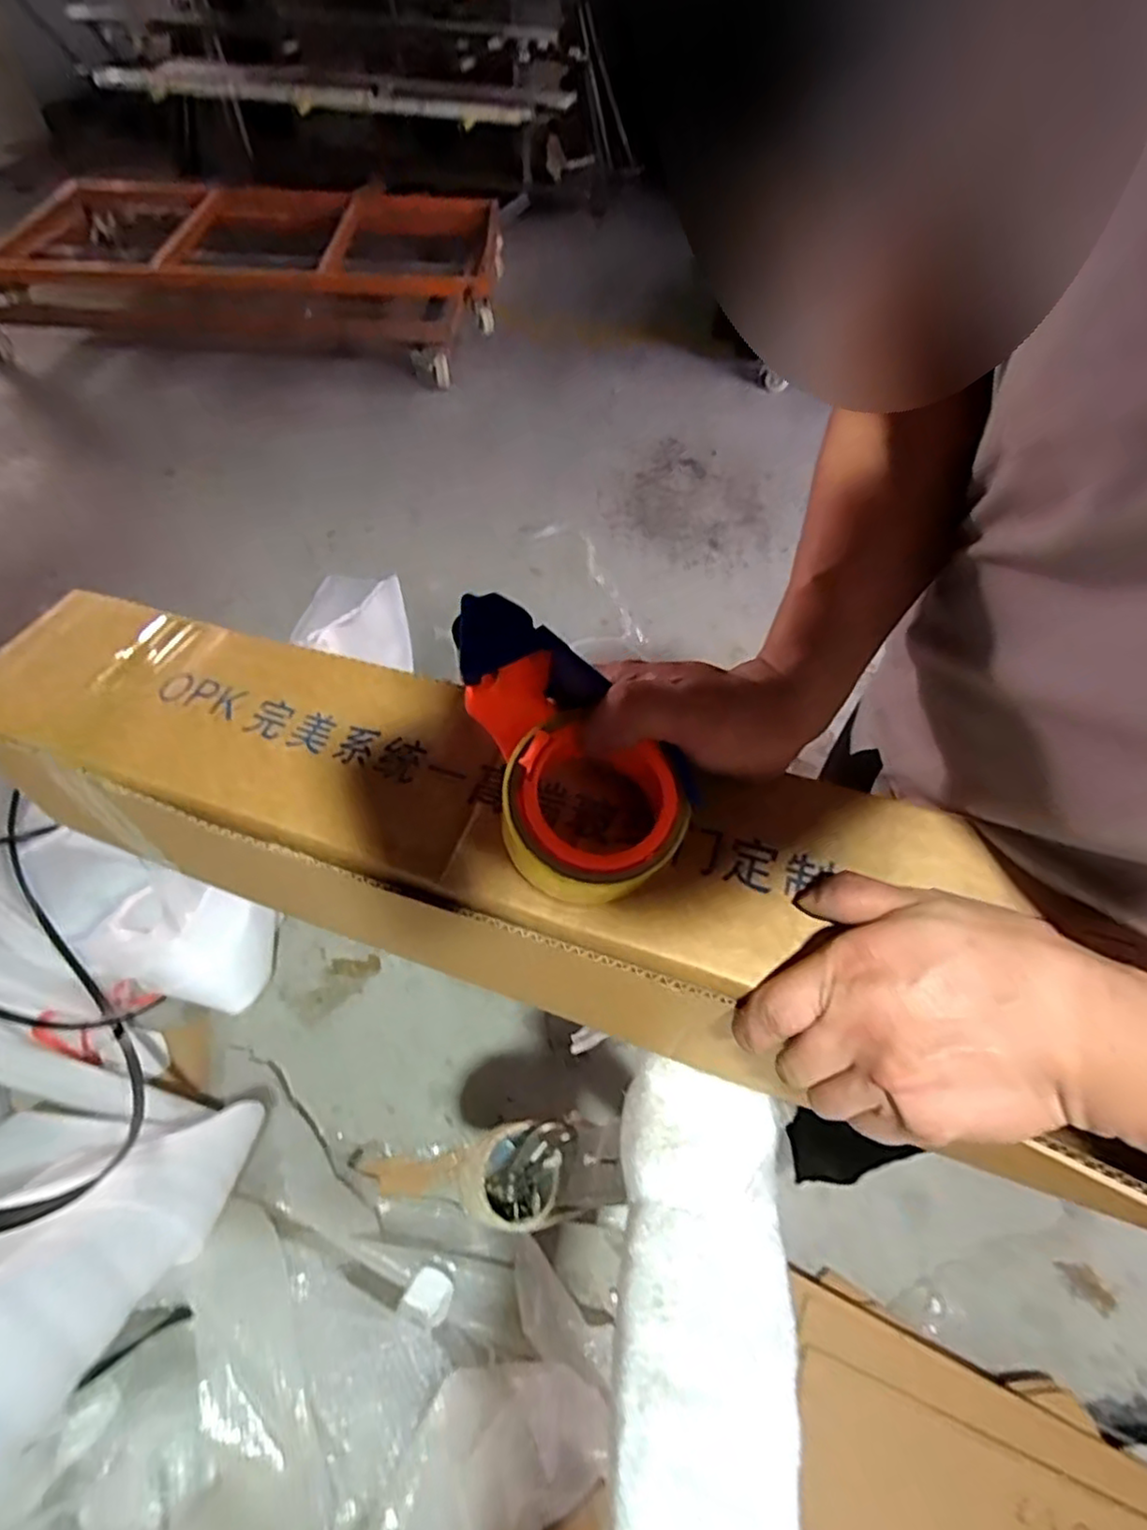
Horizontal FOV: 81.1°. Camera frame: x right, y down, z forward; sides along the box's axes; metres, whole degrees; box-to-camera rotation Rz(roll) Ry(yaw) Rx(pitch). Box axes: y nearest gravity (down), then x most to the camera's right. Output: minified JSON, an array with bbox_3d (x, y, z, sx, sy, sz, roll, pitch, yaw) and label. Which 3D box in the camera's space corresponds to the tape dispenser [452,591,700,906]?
[{"bbox_3d":[-0.002,-0.010,0.345,0.085,0.077,0.150,-18,78,-10],"label":"tape dispenser"}]

